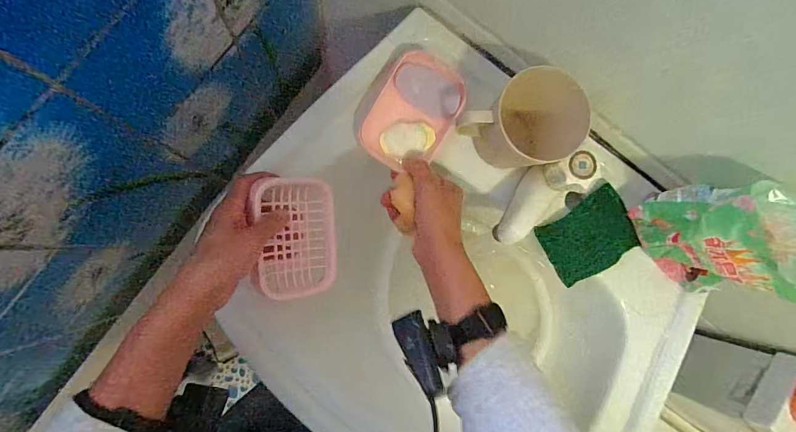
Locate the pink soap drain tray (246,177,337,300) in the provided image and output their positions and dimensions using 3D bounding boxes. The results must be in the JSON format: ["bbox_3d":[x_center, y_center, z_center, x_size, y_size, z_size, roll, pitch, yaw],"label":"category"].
[{"bbox_3d":[-0.105,0.022,0.407,0.084,0.026,0.122,-1,90,-28],"label":"pink soap drain tray"}]

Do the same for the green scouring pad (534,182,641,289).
[{"bbox_3d":[0.230,0.025,0.472,0.106,0.020,0.083,-32,91,-8],"label":"green scouring pad"}]

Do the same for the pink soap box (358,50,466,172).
[{"bbox_3d":[0.018,-0.113,0.433,0.086,0.032,0.120,30,83,-5],"label":"pink soap box"}]

